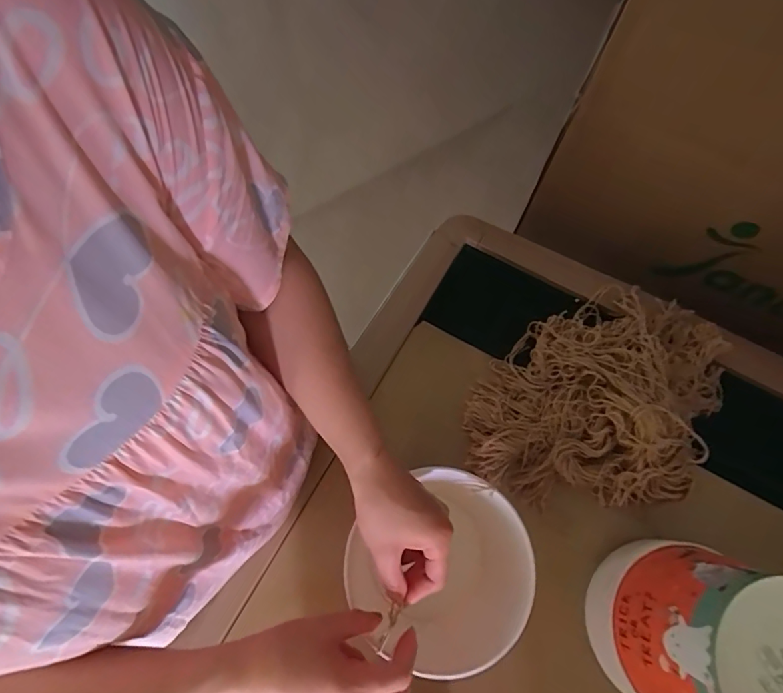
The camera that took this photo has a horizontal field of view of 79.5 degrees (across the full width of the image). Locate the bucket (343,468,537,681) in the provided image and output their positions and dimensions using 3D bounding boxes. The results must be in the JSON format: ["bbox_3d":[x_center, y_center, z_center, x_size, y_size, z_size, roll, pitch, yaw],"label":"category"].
[{"bbox_3d":[0.046,0.216,0.462,0.161,0.135,0.145,-37,75,-13],"label":"bucket"}]

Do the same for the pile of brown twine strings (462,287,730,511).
[{"bbox_3d":[0.250,0.048,0.551,0.229,0.084,0.322,36,74,11],"label":"pile of brown twine strings"}]

